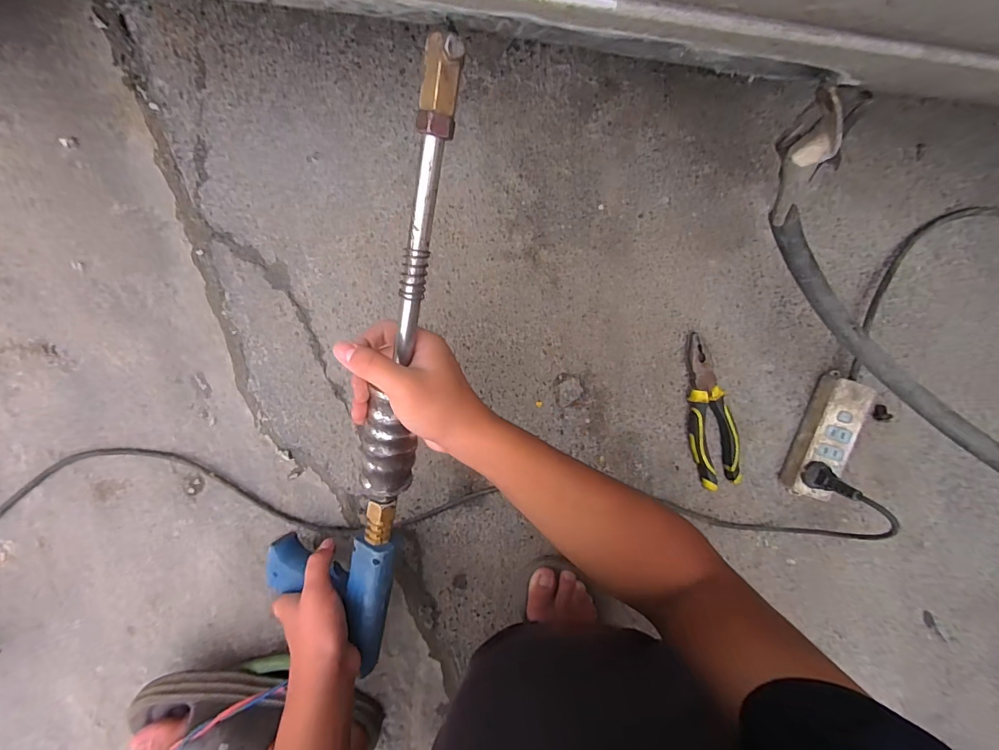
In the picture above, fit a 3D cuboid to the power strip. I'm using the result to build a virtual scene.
[{"bbox_3d":[0.416,0.078,0.538,0.053,0.041,0.162,17,93,-7],"label":"power strip"}]

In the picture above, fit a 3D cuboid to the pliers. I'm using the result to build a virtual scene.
[{"bbox_3d":[0.262,0.049,0.530,0.057,0.021,0.195,-19,97,-3],"label":"pliers"}]

